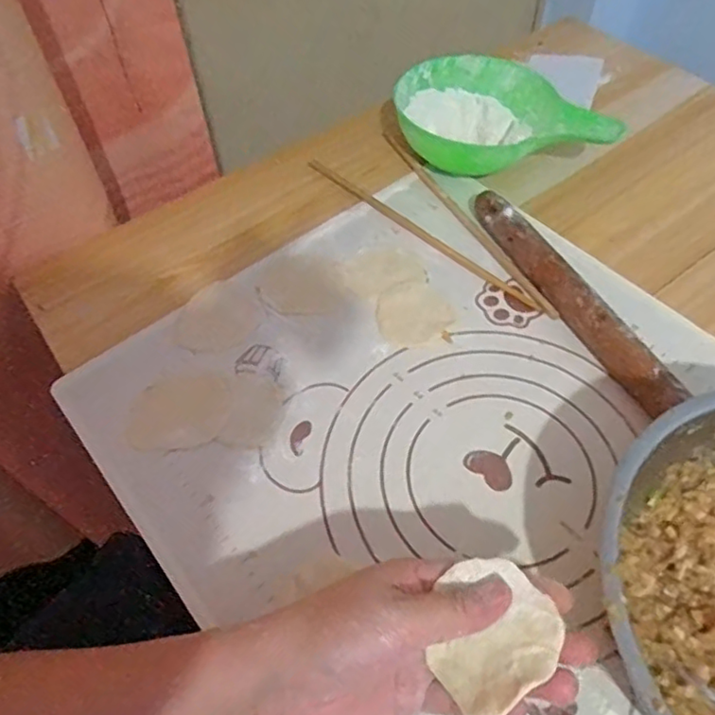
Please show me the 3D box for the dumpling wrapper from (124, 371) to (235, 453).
[{"bbox_3d":[-0.127,0.036,0.432,0.074,0.004,0.061,-11,55,-5],"label":"dumpling wrapper"}]

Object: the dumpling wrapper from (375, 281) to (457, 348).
[{"bbox_3d":[0.043,-0.036,0.475,0.059,0.004,0.061,-1,55,2],"label":"dumpling wrapper"}]

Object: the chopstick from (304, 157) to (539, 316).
[{"bbox_3d":[0.051,-0.115,0.533,0.012,0.004,0.260,-39,62,-23],"label":"chopstick"}]

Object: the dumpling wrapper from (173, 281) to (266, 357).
[{"bbox_3d":[-0.109,-0.032,0.480,0.064,0.004,0.069,6,55,7],"label":"dumpling wrapper"}]

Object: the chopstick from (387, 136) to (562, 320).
[{"bbox_3d":[0.090,-0.127,0.534,0.010,0.010,0.257,-24,57,-14],"label":"chopstick"}]

